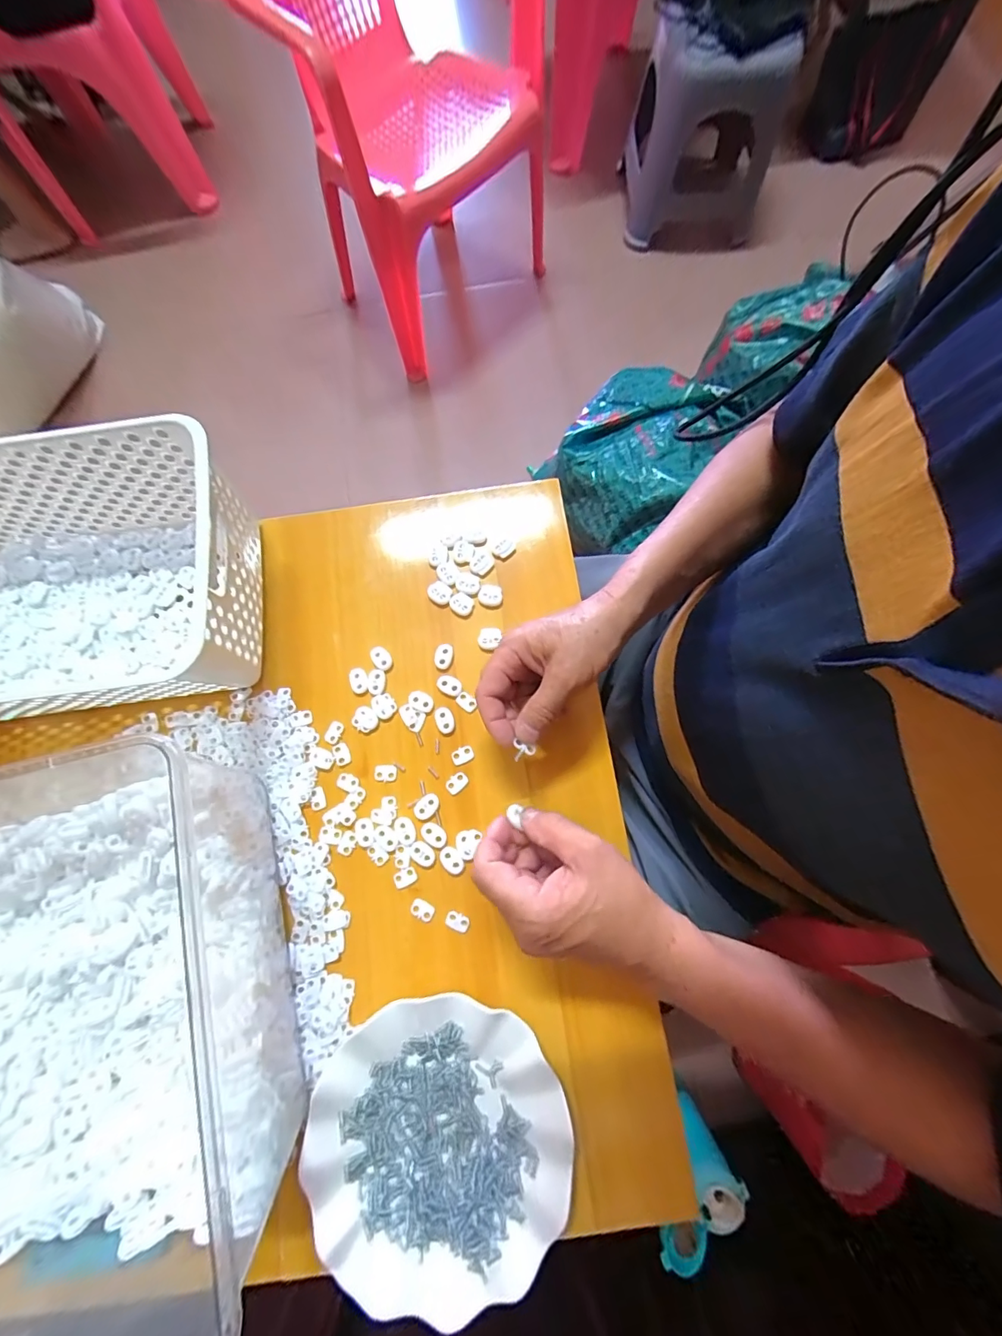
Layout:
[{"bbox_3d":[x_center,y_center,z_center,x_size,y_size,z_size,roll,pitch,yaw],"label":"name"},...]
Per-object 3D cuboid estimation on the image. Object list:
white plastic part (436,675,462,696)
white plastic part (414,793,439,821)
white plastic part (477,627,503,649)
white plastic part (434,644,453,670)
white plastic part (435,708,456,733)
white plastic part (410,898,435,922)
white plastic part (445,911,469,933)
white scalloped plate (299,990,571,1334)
[{"bbox_3d":[-0.046,0.016,0.409,0.022,0.004,0.016,30,79,6],"label":"white plastic part"},{"bbox_3d":[-0.063,0.117,0.388,0.016,0.004,0.023,42,80,9],"label":"white plastic part"},{"bbox_3d":[-0.011,-0.027,0.417,0.020,0.004,0.020,5,77,1],"label":"white plastic part"},{"bbox_3d":[-0.052,-0.011,0.416,0.015,0.004,0.023,14,77,3],"label":"white plastic part"},{"bbox_3d":[-0.049,0.045,0.402,0.016,0.004,0.023,-15,78,-4],"label":"white plastic part"},{"bbox_3d":[-0.064,0.197,0.372,0.019,0.004,0.013,26,78,5],"label":"white plastic part"},{"bbox_3d":[-0.035,0.204,0.369,0.019,0.004,0.012,17,78,4],"label":"white plastic part"},{"bbox_3d":[-0.045,0.337,0.328,0.177,0.021,0.179,0,77,0],"label":"white scalloped plate"}]

